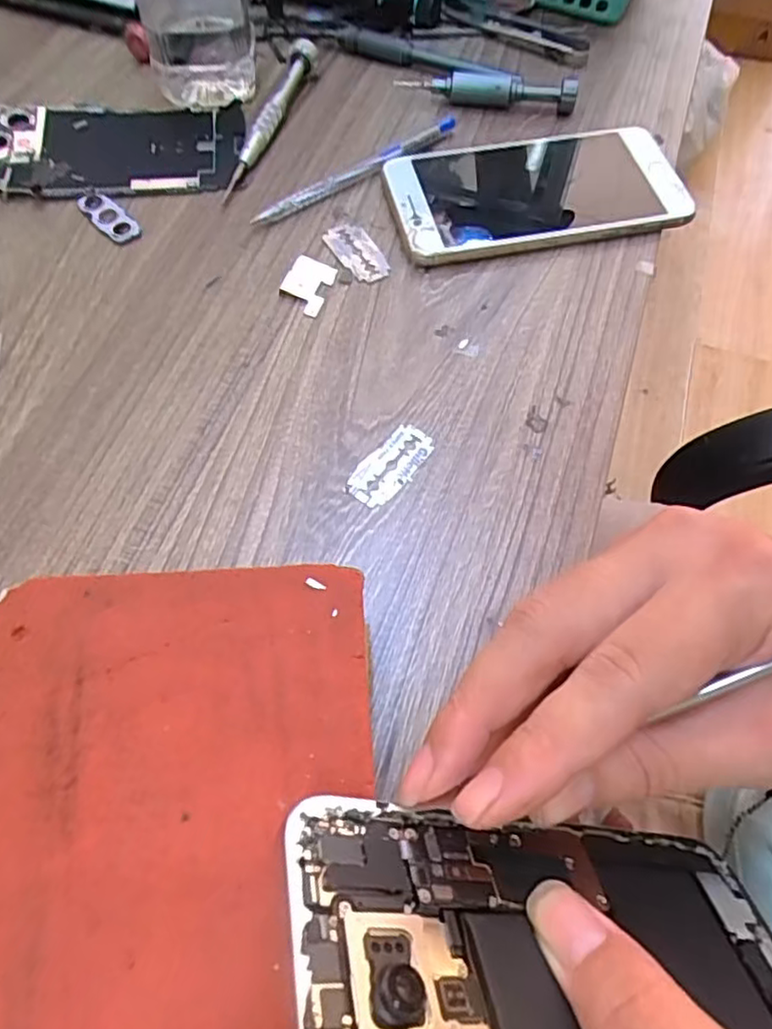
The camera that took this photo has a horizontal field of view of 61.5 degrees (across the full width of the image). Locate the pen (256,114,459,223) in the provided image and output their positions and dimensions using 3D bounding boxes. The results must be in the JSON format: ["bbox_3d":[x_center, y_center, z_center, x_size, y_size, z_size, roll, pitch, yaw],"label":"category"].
[{"bbox_3d":[-0.013,-0.188,0.357,0.135,0.011,0.011,-34,68,-18],"label":"pen"}]

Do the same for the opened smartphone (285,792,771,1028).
[{"bbox_3d":[0.049,0.113,0.165,0.157,0.006,0.075,18,28,-25],"label":"opened smartphone"}]

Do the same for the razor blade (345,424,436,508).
[{"bbox_3d":[0.002,-0.021,0.274,0.020,0.004,0.041,36,67,16],"label":"razor blade"}]

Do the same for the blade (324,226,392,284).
[{"bbox_3d":[-0.015,-0.135,0.331,0.019,0.004,0.043,-28,67,-15],"label":"blade"}]

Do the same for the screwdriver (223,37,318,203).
[{"bbox_3d":[-0.065,-0.229,0.372,0.015,0.019,0.127,14,63,5],"label":"screwdriver"}]

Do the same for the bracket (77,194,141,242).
[{"bbox_3d":[-0.146,-0.156,0.340,0.044,0.004,0.015,40,68,17],"label":"bracket"}]

